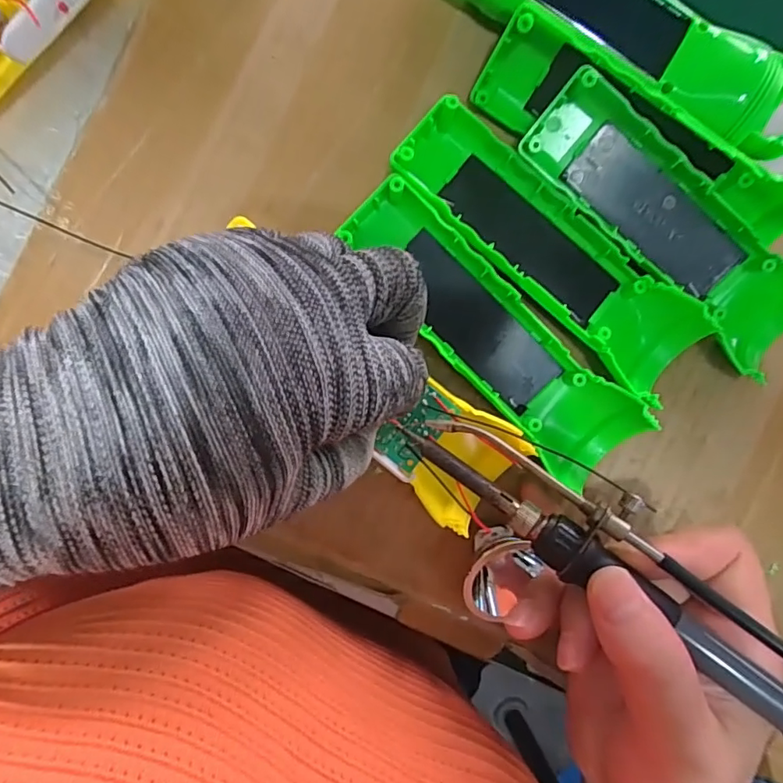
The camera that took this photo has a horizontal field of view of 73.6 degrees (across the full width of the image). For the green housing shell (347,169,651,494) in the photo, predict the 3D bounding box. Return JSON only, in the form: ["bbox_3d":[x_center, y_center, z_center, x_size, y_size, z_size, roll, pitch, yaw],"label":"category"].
[{"bbox_3d":[0.046,-0.024,0.239,0.160,0.027,0.048,42,89,-8],"label":"green housing shell"}]

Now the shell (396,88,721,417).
[{"bbox_3d":[0.076,-0.065,0.242,0.163,0.025,0.050,42,89,-8],"label":"shell"}]

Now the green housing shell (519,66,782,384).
[{"bbox_3d":[0.131,-0.074,0.244,0.160,0.031,0.048,41,89,-8],"label":"green housing shell"}]

